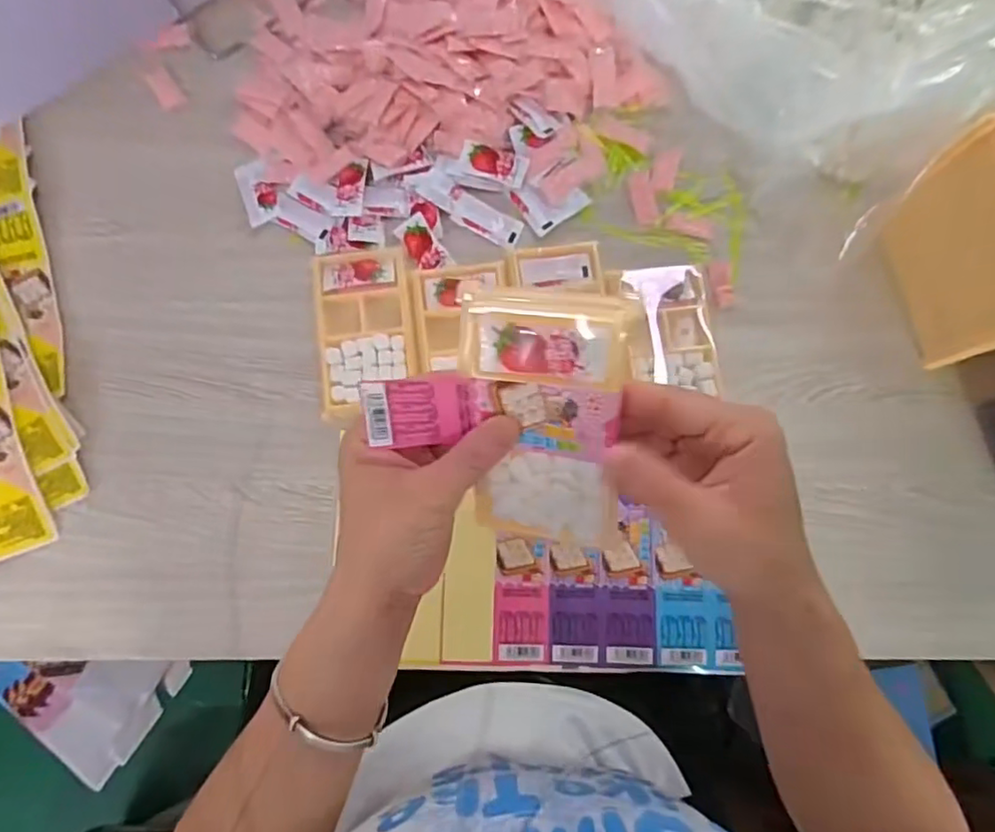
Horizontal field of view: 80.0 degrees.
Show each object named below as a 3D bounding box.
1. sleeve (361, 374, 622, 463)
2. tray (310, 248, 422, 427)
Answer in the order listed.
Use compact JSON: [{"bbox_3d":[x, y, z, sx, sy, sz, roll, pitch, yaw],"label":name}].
[{"bbox_3d":[-0.004,0.001,0.278,0.117,0.011,0.037,4,118,12],"label":"sleeve"},{"bbox_3d":[-0.104,-0.067,0.471,0.076,0.012,0.135,-6,81,-2],"label":"tray"}]

